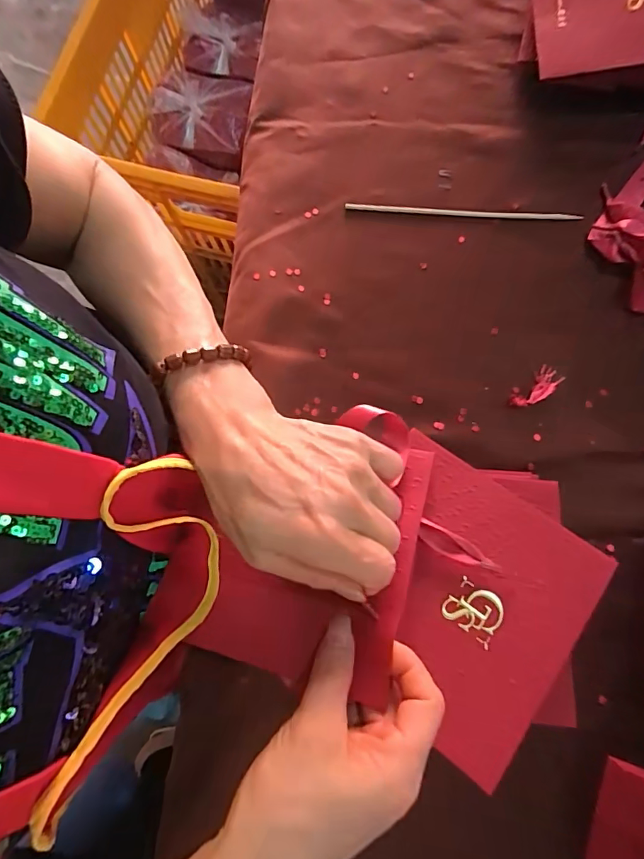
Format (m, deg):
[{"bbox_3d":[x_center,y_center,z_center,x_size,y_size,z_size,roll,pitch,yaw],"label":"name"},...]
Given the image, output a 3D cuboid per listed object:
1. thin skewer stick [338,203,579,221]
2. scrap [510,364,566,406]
[{"bbox_3d":[0.120,-0.187,0.389,0.197,0.004,0.006,6,79,2],"label":"thin skewer stick"},{"bbox_3d":[0.171,-0.032,0.358,0.044,0.004,0.019,-43,81,-7],"label":"scrap"}]

